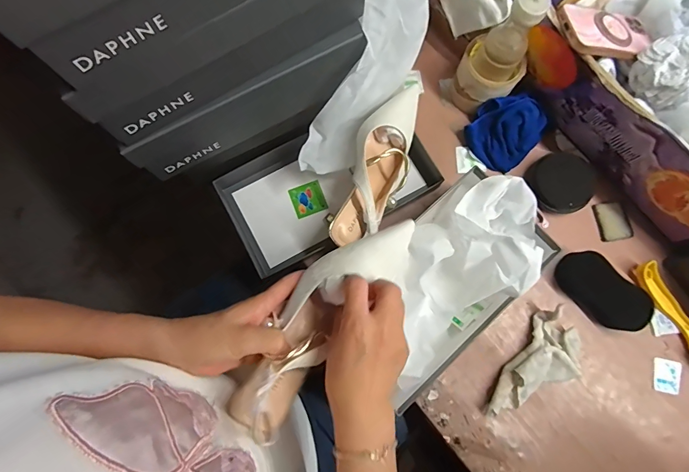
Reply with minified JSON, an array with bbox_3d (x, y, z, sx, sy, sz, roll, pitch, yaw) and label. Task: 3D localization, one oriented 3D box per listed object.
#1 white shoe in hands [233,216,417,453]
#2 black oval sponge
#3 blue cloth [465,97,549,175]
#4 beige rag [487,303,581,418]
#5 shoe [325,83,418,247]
[{"bbox_3d":[-0.023,0.079,0.375,0.074,0.065,0.249,38,78,7],"label":"white shoe in hands"},{"bbox_3d":[0.370,0.079,0.539,0.060,0.042,0.123,-42,82,-7],"label":"black oval sponge"},{"bbox_3d":[0.247,-0.163,0.576,0.101,0.050,0.103,44,83,7],"label":"blue cloth"},{"bbox_3d":[0.271,0.188,0.517,0.079,0.027,0.165,36,82,6],"label":"beige rag"},{"bbox_3d":[0.050,-0.103,0.533,0.079,0.070,0.244,19,80,4],"label":"shoe"}]

